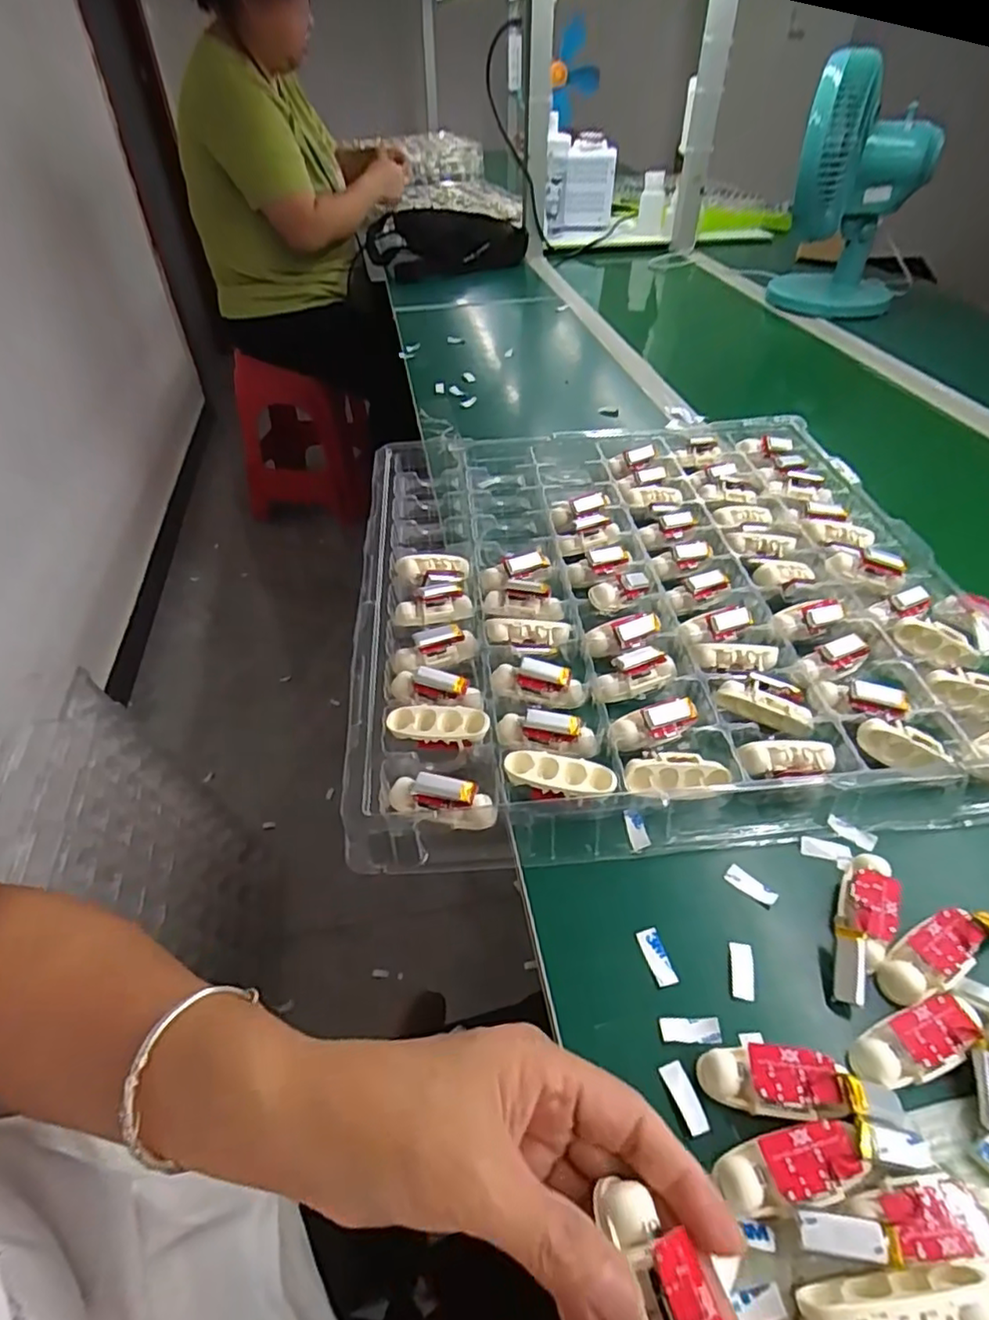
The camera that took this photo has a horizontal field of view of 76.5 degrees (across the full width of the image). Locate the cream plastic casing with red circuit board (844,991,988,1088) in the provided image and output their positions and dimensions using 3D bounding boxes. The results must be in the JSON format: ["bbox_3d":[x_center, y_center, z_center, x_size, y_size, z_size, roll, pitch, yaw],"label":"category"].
[{"bbox_3d":[0.192,0.171,0.281,0.067,0.014,0.024,-15,47,-14],"label":"cream plastic casing with red circuit board"}]

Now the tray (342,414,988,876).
[{"bbox_3d":[0.126,-0.076,0.522,0.464,0.039,0.484,-4,45,-3],"label":"tray"}]

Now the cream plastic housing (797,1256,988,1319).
[{"bbox_3d":[0.144,0.226,0.218,0.072,0.018,0.021,-5,45,-5],"label":"cream plastic housing"}]

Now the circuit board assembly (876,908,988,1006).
[{"bbox_3d":[0.216,0.142,0.305,0.063,0.010,0.025,-33,50,-4],"label":"circuit board assembly"}]

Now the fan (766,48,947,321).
[{"bbox_3d":[0.566,-0.724,0.980,0.183,0.309,0.200,19,48,18],"label":"fan"}]

